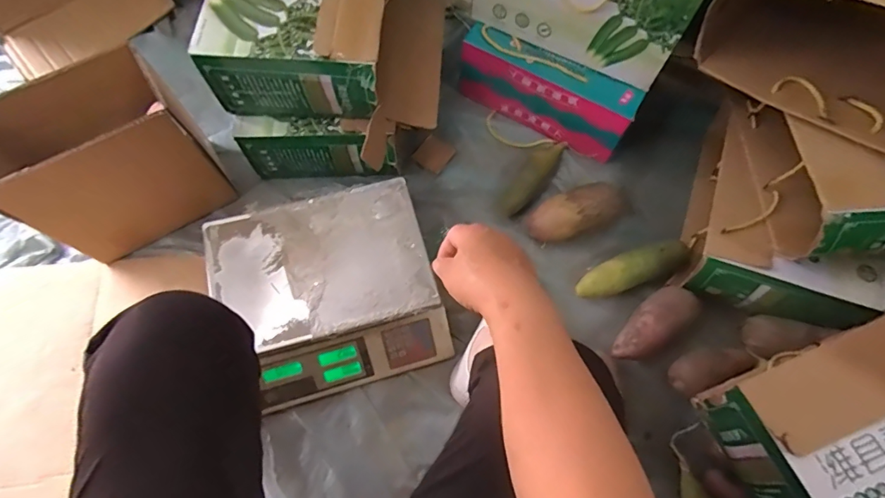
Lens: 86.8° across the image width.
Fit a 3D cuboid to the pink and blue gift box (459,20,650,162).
[{"bbox_3d":[0.193,-0.300,0.896,0.338,0.135,0.076,30,71,11],"label":"pink and blue gift box"}]

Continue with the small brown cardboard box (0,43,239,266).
[{"bbox_3d":[-0.516,-0.131,0.742,0.256,0.255,0.162,-31,72,-12],"label":"small brown cardboard box"}]

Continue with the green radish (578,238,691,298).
[{"bbox_3d":[0.334,0.033,0.811,0.221,0.054,0.058,-16,69,-20],"label":"green radish"}]

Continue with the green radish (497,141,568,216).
[{"bbox_3d":[0.170,-0.134,0.881,0.056,0.054,0.195,33,72,12],"label":"green radish"}]

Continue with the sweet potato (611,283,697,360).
[{"bbox_3d":[0.346,0.130,0.770,0.074,0.056,0.167,43,74,15],"label":"sweet potato"}]

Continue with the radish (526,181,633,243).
[{"bbox_3d":[0.230,-0.060,0.817,0.166,0.064,0.075,-18,69,8],"label":"radish"}]

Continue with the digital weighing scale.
[{"bbox_3d":[-0.178,0.072,0.761,0.321,0.117,0.295,-16,69,-7],"label":"digital weighing scale"}]

